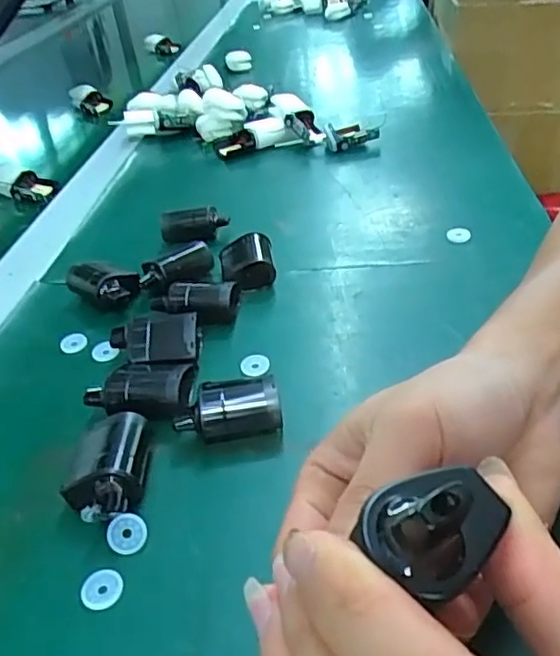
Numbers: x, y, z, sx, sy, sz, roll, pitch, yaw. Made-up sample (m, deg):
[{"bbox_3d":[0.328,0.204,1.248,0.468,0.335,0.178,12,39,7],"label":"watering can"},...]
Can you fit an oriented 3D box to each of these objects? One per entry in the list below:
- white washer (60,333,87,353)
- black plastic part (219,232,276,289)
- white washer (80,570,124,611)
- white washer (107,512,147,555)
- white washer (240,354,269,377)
[{"bbox_3d":[-0.137,0.010,0.412,0.017,0.007,0.017,-22,37,-19],"label":"white washer"},{"bbox_3d":[-0.024,-0.048,0.450,0.037,0.027,0.039,-11,35,-4],"label":"black plastic part"},{"bbox_3d":[-0.075,0.109,0.260,0.017,0.004,0.017,-5,35,4],"label":"white washer"},{"bbox_3d":[-0.068,0.092,0.277,0.017,0.004,0.017,1,81,-3],"label":"white washer"},{"bbox_3d":[-0.015,0.022,0.372,0.017,0.004,0.016,-5,35,4],"label":"white washer"}]

